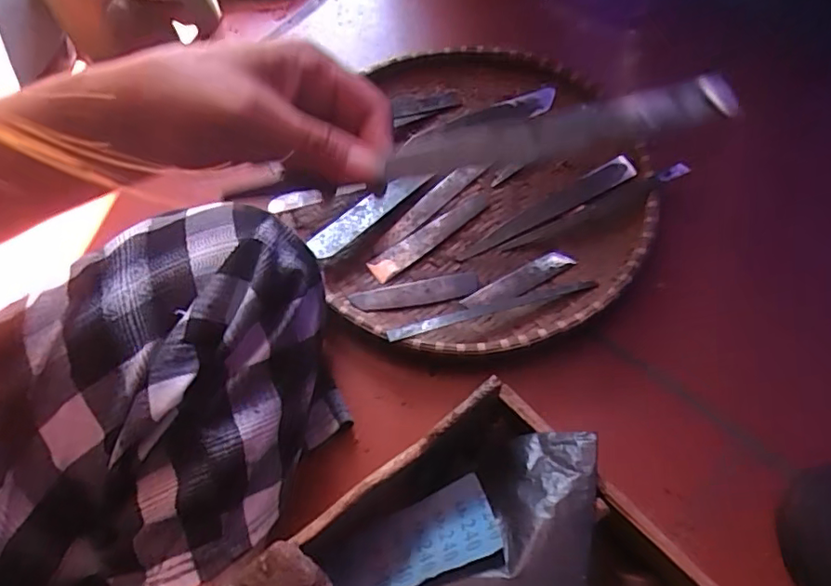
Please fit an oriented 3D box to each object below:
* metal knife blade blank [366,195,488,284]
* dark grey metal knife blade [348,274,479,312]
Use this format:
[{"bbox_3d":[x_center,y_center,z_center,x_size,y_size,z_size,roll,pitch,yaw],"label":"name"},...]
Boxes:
[{"bbox_3d":[0.013,-0.056,0.545,0.128,0.007,0.025,-35,68,-12],"label":"metal knife blade blank"},{"bbox_3d":[0.000,0.000,0.519,0.113,0.010,0.024,-9,65,-1],"label":"dark grey metal knife blade"}]

